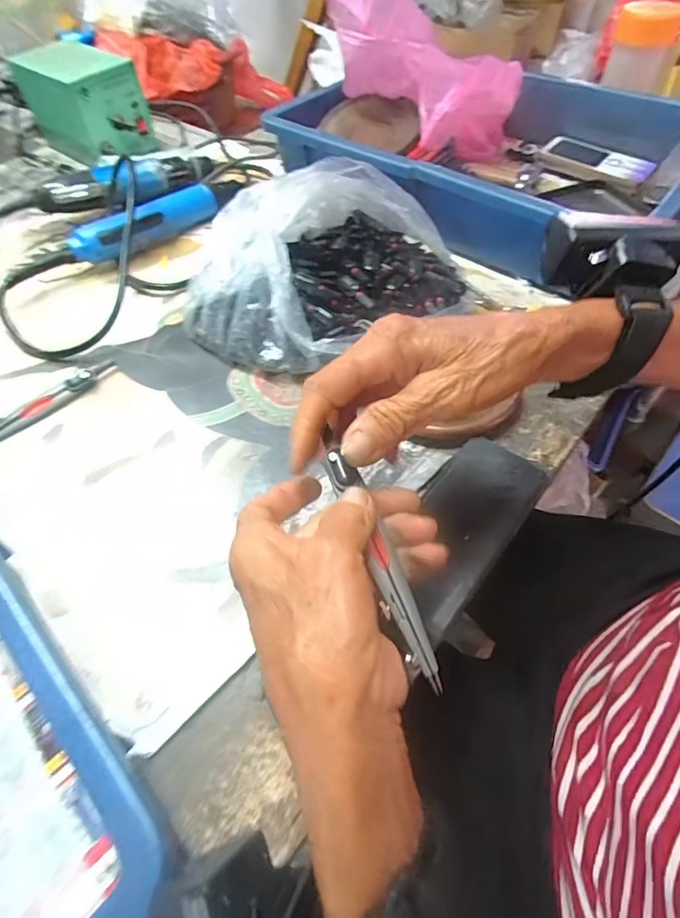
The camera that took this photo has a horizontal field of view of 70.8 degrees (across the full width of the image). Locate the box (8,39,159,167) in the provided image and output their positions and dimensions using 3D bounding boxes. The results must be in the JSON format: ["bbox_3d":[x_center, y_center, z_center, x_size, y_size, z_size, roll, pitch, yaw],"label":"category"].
[{"bbox_3d":[-0.331,-0.460,0.624,0.158,0.100,0.097,36,63,24],"label":"box"}]

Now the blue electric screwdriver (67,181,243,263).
[{"bbox_3d":[-0.188,-0.261,0.513,0.033,0.034,0.204,38,64,25],"label":"blue electric screwdriver"}]

